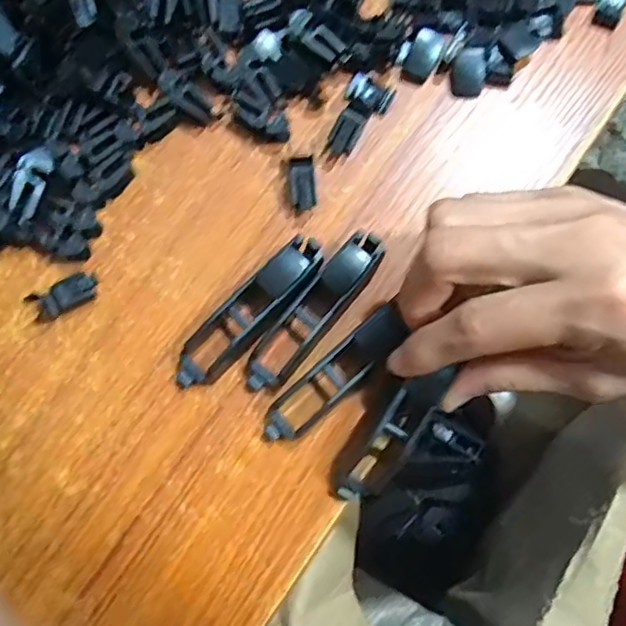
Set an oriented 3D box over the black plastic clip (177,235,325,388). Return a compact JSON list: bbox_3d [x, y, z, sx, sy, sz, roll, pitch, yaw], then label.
[{"bbox_3d":[-0.026,-0.001,0.247,0.074,0.017,0.022,-45,82,7],"label":"black plastic clip"}]

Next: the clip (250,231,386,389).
[{"bbox_3d":[0.000,-0.001,0.245,0.018,0.018,0.074,38,83,7],"label":"clip"}]

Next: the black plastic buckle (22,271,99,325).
[{"bbox_3d":[-0.101,-0.007,0.251,0.028,0.007,0.012,-31,81,-5],"label":"black plastic buckle"}]

